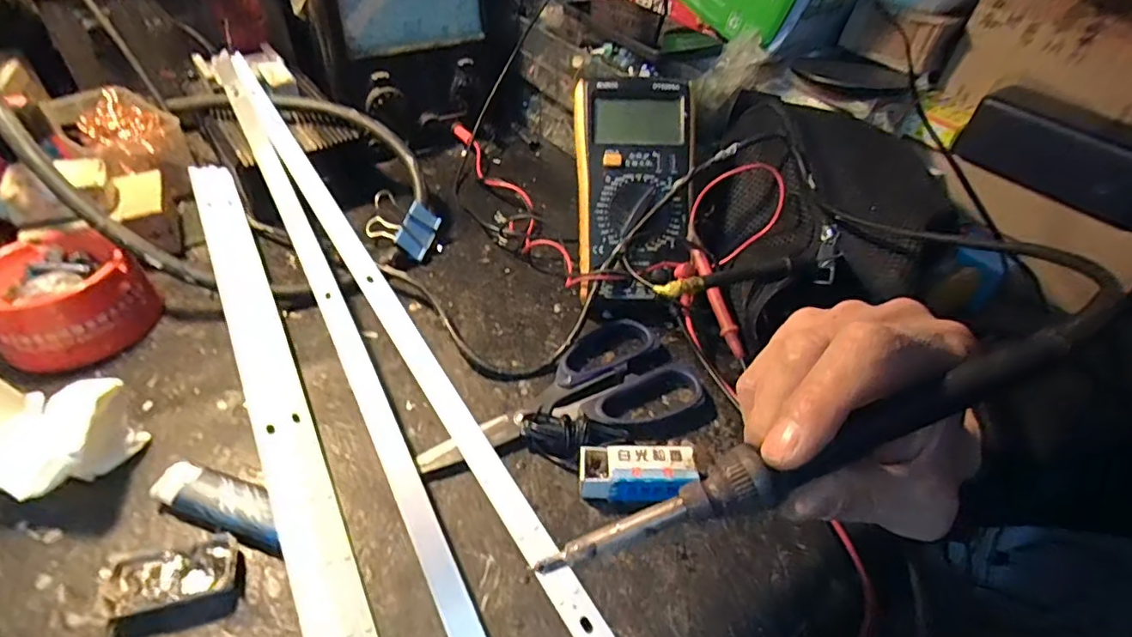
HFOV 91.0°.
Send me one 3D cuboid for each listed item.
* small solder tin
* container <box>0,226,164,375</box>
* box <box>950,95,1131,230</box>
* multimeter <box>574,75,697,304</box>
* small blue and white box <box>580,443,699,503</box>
[{"bbox_3d":[-0.172,0.114,0.246,0.050,0.009,0.025,-9,45,-15],"label":"small solder tin"},{"bbox_3d":[-0.315,-0.013,0.349,0.084,0.047,0.077,3,43,-3],"label":"container"},{"bbox_3d":[0.350,-0.114,0.399,0.024,0.042,0.124,-21,50,-26],"label":"box"},{"bbox_3d":[0.047,-0.093,0.390,0.086,0.032,0.163,4,83,-1],"label":"multimeter"},{"bbox_3d":[0.037,0.082,0.295,0.059,0.020,0.028,0,43,-6],"label":"small blue and white box"}]

